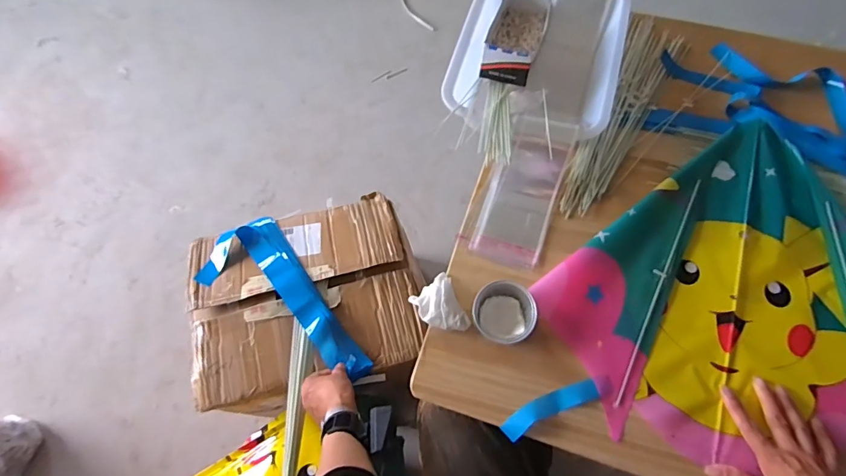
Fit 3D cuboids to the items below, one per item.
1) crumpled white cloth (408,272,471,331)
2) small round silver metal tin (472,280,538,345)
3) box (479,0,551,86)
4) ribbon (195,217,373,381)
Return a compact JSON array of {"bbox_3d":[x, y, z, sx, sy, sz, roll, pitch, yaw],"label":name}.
[{"bbox_3d":[0.026,0.095,0.609,0.063,0.033,0.082,-29,69,-11],"label":"crumpled white cloth"},{"bbox_3d":[0.109,0.100,0.604,0.081,0.030,0.080,-1,66,1],"label":"small round silver metal tin"},{"bbox_3d":[0.159,-0.346,0.762,0.090,0.058,0.229,15,53,8],"label":"box"},{"bbox_3d":[-0.256,0.118,0.831,0.394,0.041,0.166,41,74,20],"label":"ribbon"}]

